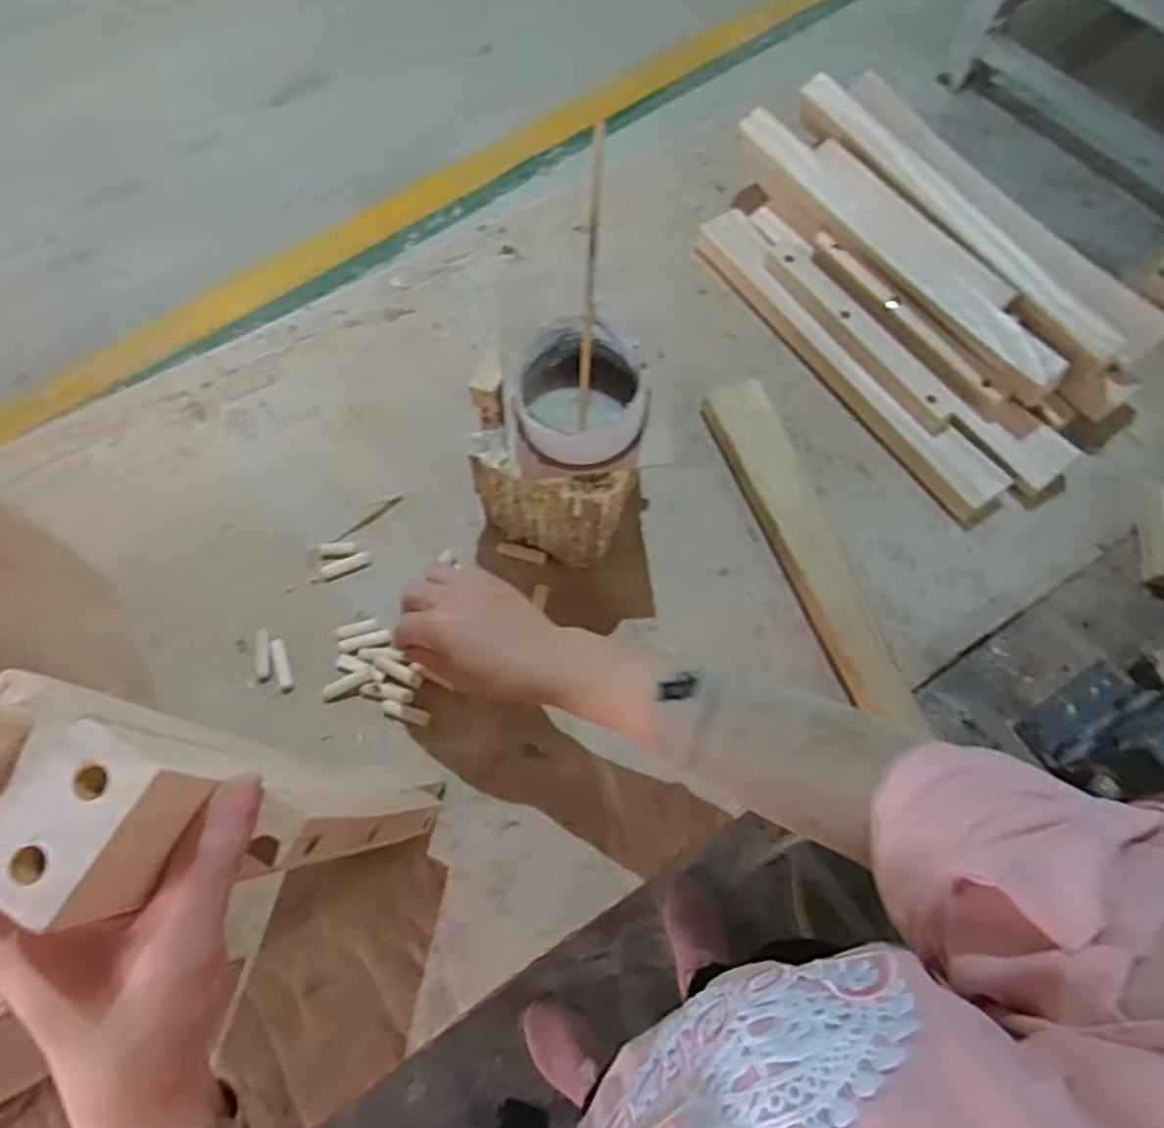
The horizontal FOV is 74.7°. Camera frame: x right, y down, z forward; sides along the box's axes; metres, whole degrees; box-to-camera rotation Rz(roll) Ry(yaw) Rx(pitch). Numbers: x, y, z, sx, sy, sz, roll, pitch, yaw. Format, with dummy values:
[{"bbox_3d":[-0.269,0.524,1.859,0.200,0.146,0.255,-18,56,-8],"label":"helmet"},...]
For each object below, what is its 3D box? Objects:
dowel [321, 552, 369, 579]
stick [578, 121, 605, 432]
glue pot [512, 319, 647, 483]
[{"bbox_3d":[-0.193,0.001,0.623,0.039,0.009,0.010,-23,69,-9],"label":"dowel"},{"bbox_3d":[0.005,-0.172,0.467,0.008,0.013,0.174,4,106,2],"label":"stick"},{"bbox_3d":[-0.003,-0.109,0.495,0.087,0.061,0.080,-5,68,-3],"label":"glue pot"}]

